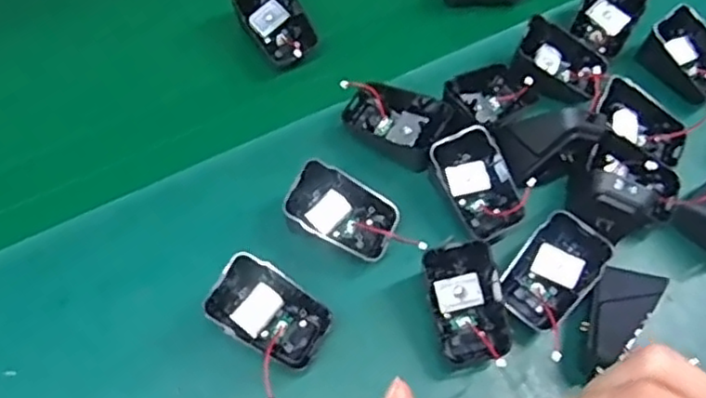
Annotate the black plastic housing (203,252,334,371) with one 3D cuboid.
[{"bbox_3d":[-0.049,0.067,0.392,0.070,0.024,0.043,35,73,-5],"label":"black plastic housing"}]

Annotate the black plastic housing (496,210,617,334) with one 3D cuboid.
[{"bbox_3d":[0.123,0.045,0.412,0.045,0.035,0.067,41,66,17],"label":"black plastic housing"}]

